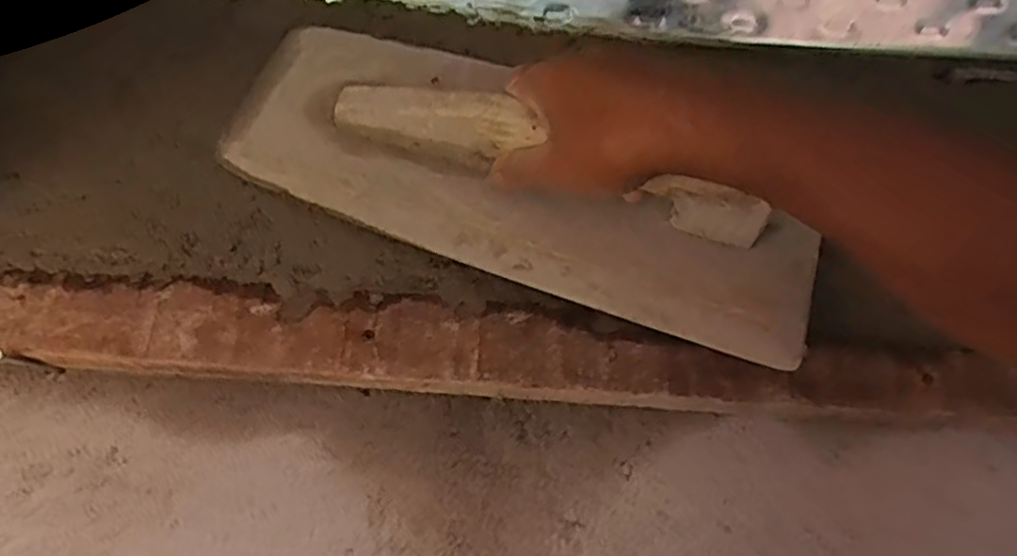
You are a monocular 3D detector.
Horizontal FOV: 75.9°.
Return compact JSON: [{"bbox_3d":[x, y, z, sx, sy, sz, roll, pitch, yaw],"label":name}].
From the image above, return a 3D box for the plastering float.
[{"bbox_3d":[0.006,-0.070,0.397,0.378,0.133,0.058,24,-19,9],"label":"plastering float"}]

